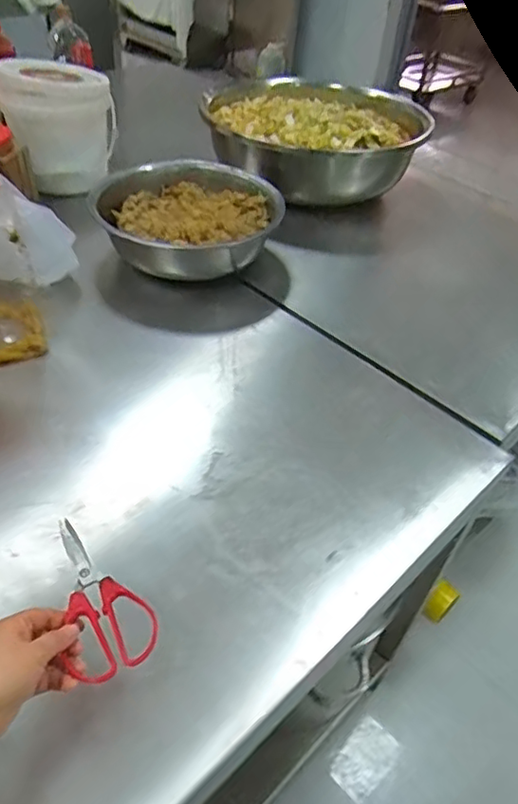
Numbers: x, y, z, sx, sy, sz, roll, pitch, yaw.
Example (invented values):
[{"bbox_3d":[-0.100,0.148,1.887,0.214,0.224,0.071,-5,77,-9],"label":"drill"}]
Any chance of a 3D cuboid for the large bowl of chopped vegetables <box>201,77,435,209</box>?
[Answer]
[{"bbox_3d":[0.127,-0.644,1.395,0.490,0.164,0.457,4,44,-3],"label":"large bowl of chopped vegetables"}]

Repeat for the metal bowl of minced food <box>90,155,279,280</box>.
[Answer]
[{"bbox_3d":[-0.140,-0.343,1.090,0.345,0.099,0.317,4,44,-3],"label":"metal bowl of minced food"}]

